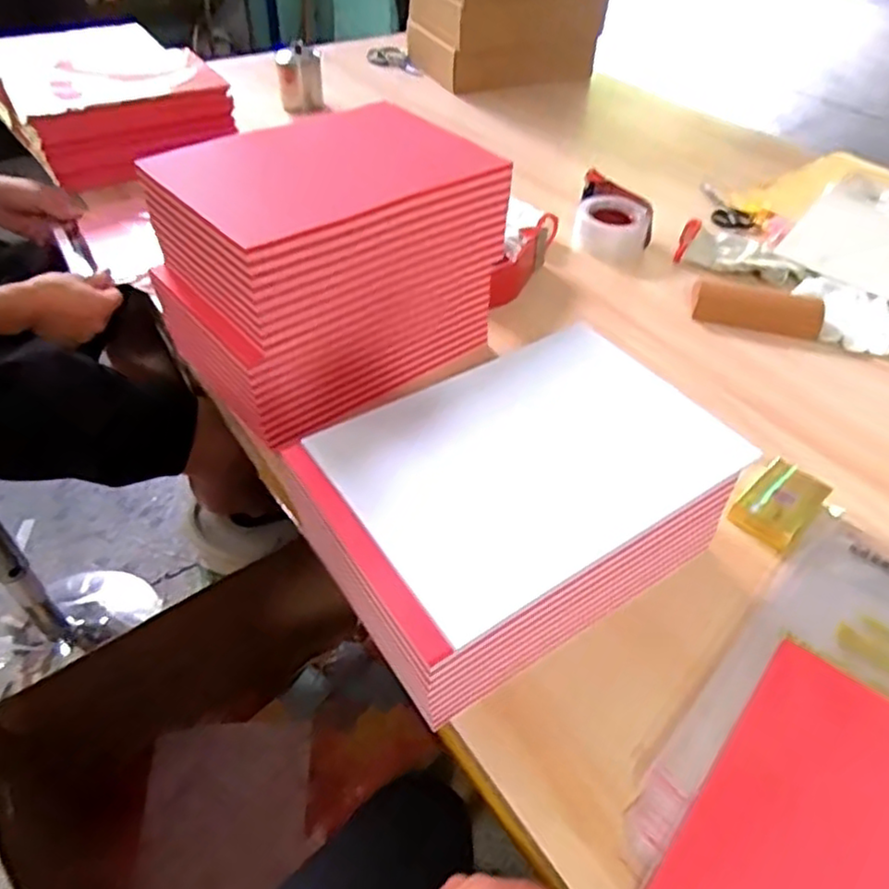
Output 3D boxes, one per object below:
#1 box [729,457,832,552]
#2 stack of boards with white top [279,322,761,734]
[{"bbox_3d":[0.313,0.050,0.617,0.056,0.026,0.093,35,53,28],"label":"box"},{"bbox_3d":[0.057,0.045,0.539,0.310,0.135,0.203,-23,50,-23],"label":"stack of boards with white top"}]

